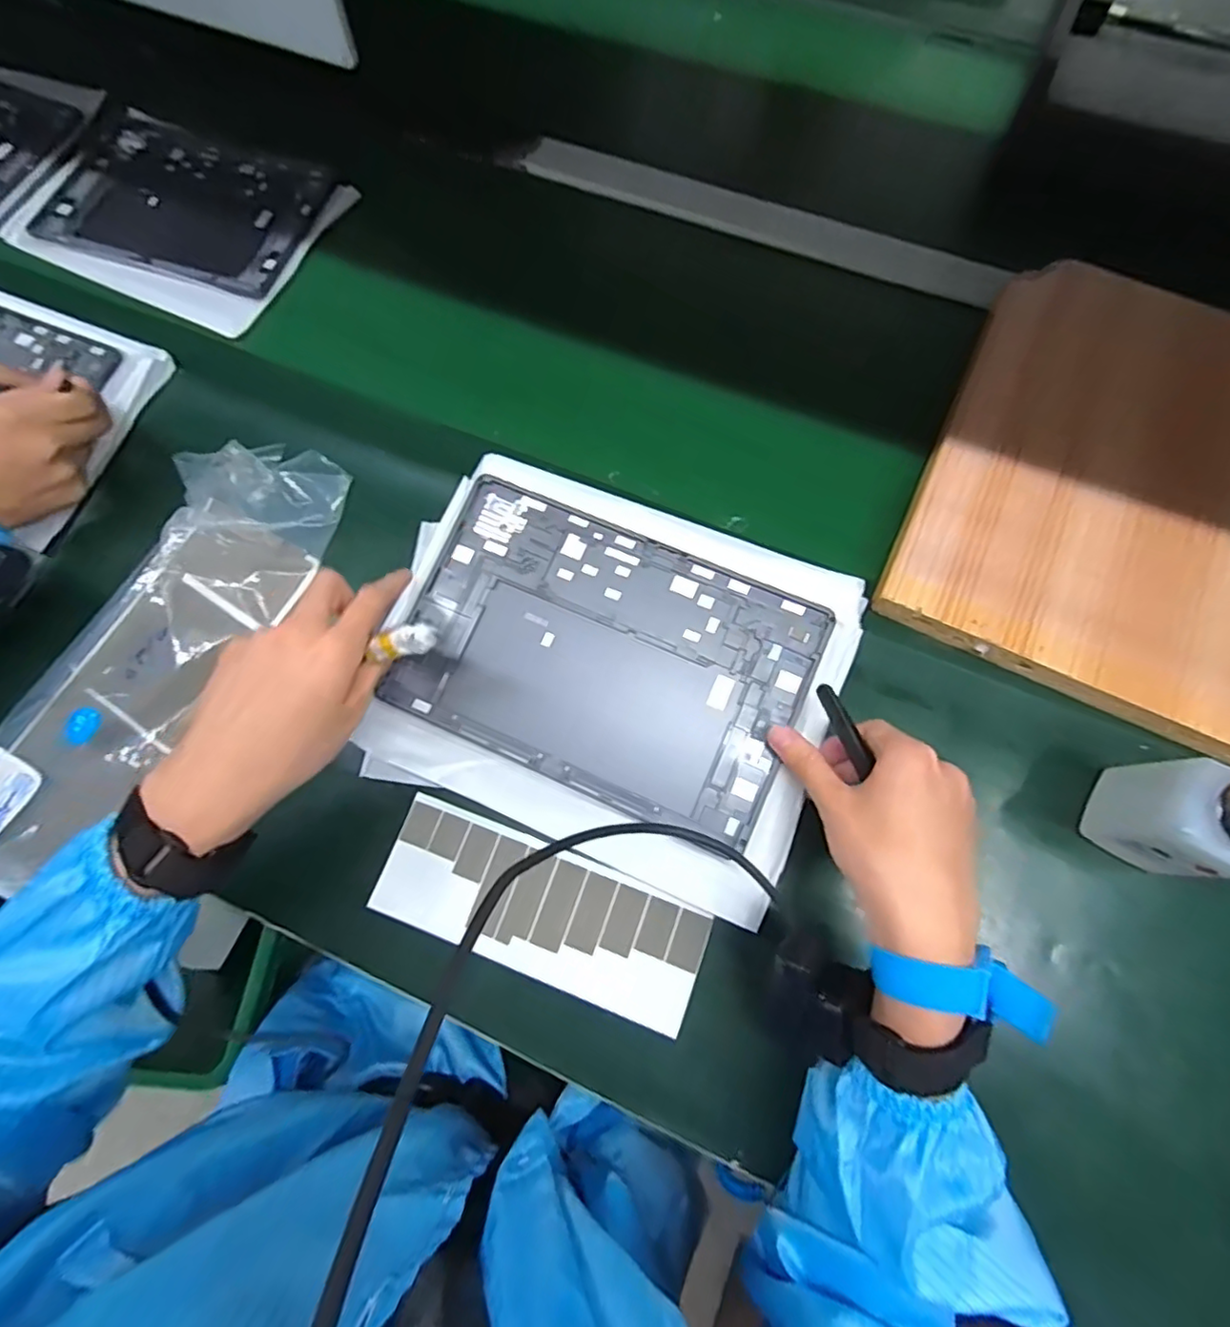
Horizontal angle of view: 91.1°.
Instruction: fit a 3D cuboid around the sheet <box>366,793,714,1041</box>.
[{"bbox_3d":[-0.049,0.164,0.402,0.216,0.007,0.079,20,77,7],"label":"sheet"}]

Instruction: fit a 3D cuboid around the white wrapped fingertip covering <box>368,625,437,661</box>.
[{"bbox_3d":[-0.117,-0.012,0.338,0.035,0.013,0.012,-18,72,2],"label":"white wrapped fingertip covering"}]

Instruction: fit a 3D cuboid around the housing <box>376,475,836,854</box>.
[{"bbox_3d":[-0.007,-0.006,0.391,0.249,0.007,0.167,23,84,6],"label":"housing"}]

